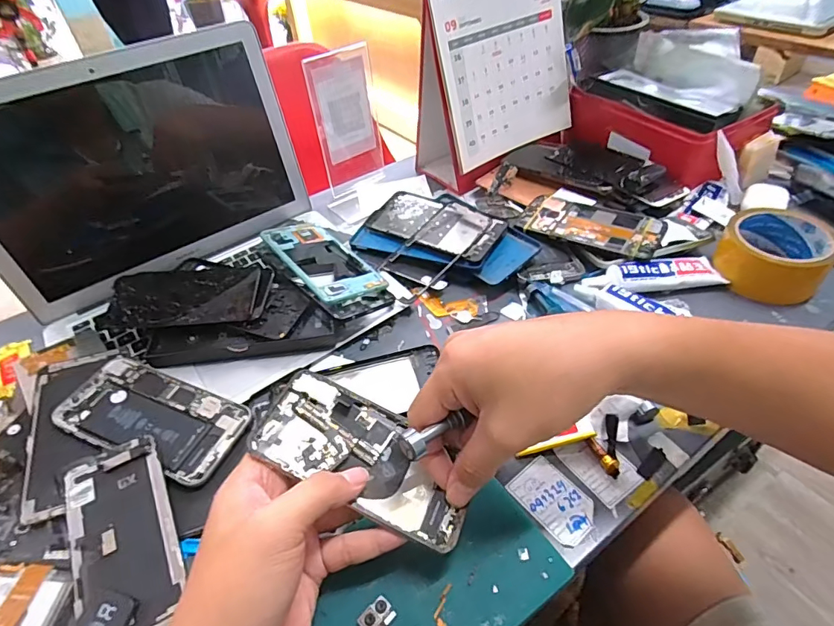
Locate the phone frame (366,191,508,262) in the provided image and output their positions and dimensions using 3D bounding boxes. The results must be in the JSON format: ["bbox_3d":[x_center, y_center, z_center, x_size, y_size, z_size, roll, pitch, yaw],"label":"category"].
[{"bbox_3d":[0.020,-0.104,0.542,0.157,0.006,0.073,24,62,30],"label":"phone frame"}]

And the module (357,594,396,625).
[{"bbox_3d":[-0.023,0.180,0.278,0.016,0.004,0.020,29,55,31],"label":"module"}]

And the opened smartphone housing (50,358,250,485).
[{"bbox_3d":[-0.219,0.084,0.390,0.149,0.005,0.075,18,47,12],"label":"opened smartphone housing"}]

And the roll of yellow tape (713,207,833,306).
[{"bbox_3d":[0.355,-0.059,0.466,0.093,0.049,0.091,-3,45,3],"label":"roll of yellow tape"}]

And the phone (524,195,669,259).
[{"bbox_3d":[0.198,-0.098,0.519,0.136,0.013,0.070,26,53,29],"label":"phone"}]

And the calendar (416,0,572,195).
[{"bbox_3d":[0.102,-0.307,0.615,0.209,0.217,0.106,-28,48,-20],"label":"calendar"}]

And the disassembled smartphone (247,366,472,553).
[{"bbox_3d":[-0.032,0.092,0.305,0.140,0.014,0.068,26,52,6],"label":"disassembled smartphone"}]

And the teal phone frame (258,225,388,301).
[{"bbox_3d":[-0.104,-0.060,0.512,0.079,0.008,0.162,-20,44,-35],"label":"teal phone frame"}]

